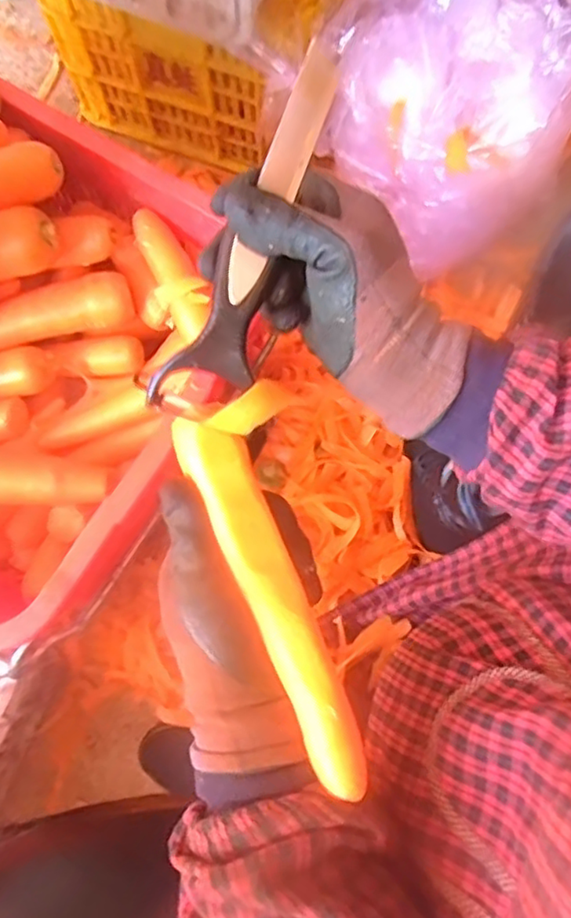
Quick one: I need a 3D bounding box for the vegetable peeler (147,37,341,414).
[{"bbox_3d":[-0.013,-0.122,0.336,0.047,0.034,0.208,21,85,4],"label":"vegetable peeler"}]

